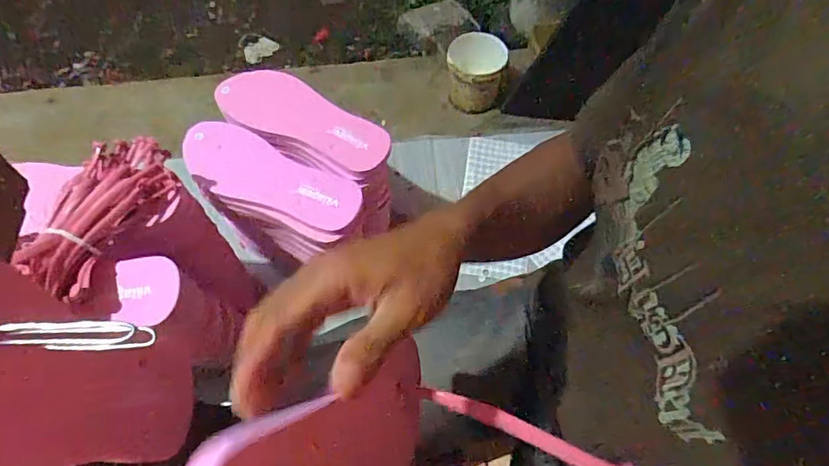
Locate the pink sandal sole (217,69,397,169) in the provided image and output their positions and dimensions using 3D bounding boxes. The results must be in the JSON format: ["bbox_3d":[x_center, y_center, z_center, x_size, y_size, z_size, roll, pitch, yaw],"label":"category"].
[{"bbox_3d":[-0.148,-0.155,0.659,0.246,0.018,0.086,27,68,10],"label":"pink sandal sole"}]

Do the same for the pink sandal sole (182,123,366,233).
[{"bbox_3d":[-0.180,-0.070,0.607,0.233,0.009,0.087,26,68,10],"label":"pink sandal sole"}]

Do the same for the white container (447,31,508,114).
[{"bbox_3d":[0.133,-0.352,1.069,0.128,0.101,0.146,4,66,0],"label":"white container"}]

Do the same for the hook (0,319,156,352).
[{"bbox_3d":[-0.144,0.041,0.192,0.078,0.007,0.012,-3,66,-3],"label":"hook"}]

